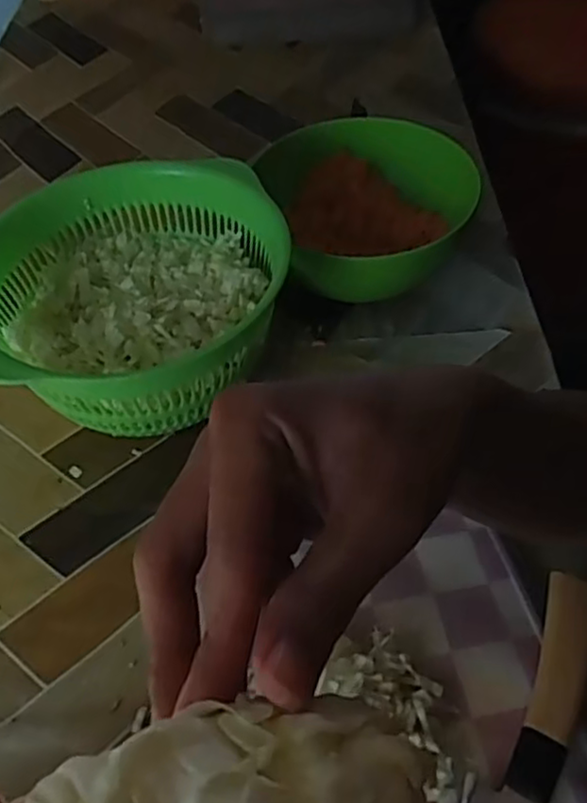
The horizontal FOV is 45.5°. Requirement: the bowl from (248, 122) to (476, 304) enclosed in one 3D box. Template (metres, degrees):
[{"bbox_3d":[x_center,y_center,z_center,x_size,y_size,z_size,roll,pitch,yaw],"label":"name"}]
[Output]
[{"bbox_3d":[0.065,-0.158,0.585,0.158,0.077,0.162,-2,51,2],"label":"bowl"}]

